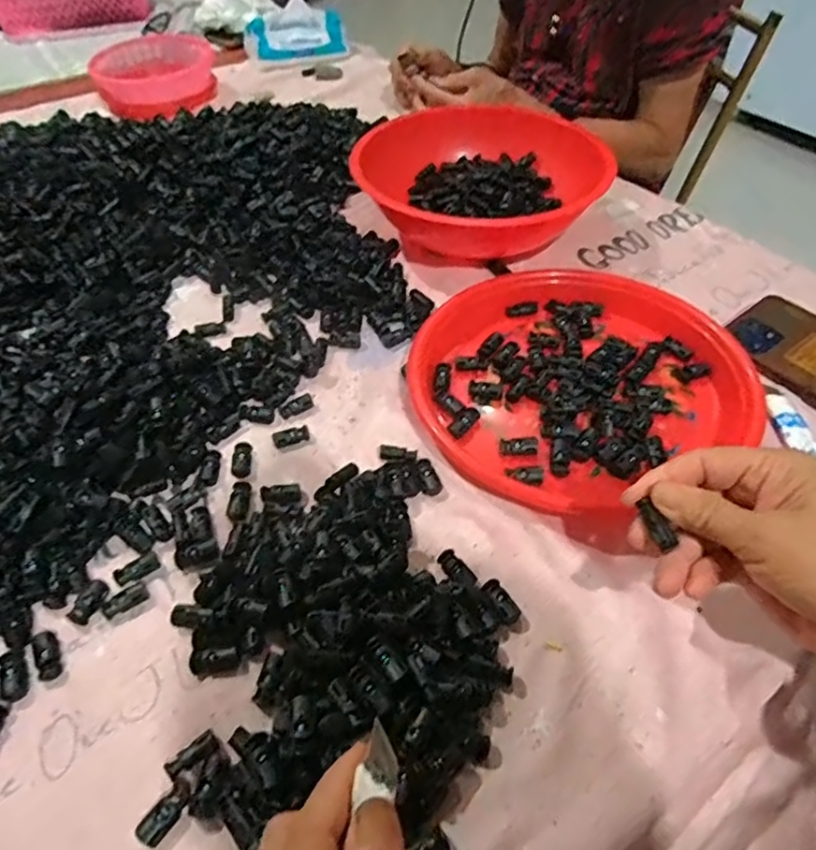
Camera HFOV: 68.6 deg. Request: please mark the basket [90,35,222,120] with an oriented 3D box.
[{"bbox_3d":[-0.371,-0.516,0.880,0.165,0.052,0.163,-9,51,-5],"label":"basket"}]

